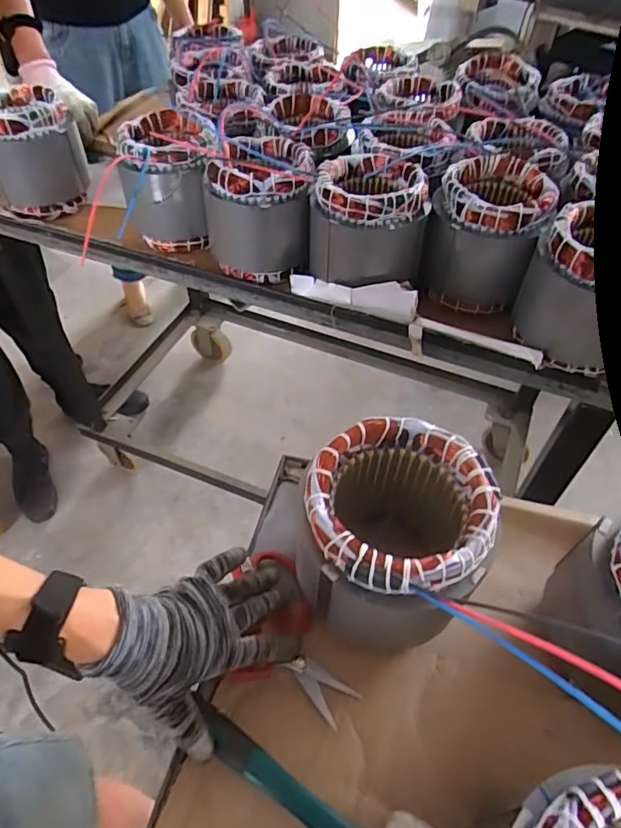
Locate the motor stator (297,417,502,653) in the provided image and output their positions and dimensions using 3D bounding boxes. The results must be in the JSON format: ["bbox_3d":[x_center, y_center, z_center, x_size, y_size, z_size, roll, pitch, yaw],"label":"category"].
[{"bbox_3d":[0.069,0.106,0.441,0.138,0.150,0.142,17,52,13],"label":"motor stator"}]

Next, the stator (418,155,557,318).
[{"bbox_3d":[0.240,-0.249,0.727,0.143,0.153,0.152,17,52,13],"label":"stator"}]

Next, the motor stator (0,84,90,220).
[{"bbox_3d":[-0.467,-0.435,0.867,0.143,0.155,0.143,-31,57,-24],"label":"motor stator"}]

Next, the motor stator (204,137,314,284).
[{"bbox_3d":[-0.075,-0.302,0.760,0.150,0.154,0.149,2,50,0],"label":"motor stator"}]

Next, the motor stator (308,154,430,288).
[{"bbox_3d":[0.077,-0.257,0.713,0.134,0.138,0.144,0,50,-1],"label":"motor stator"}]

